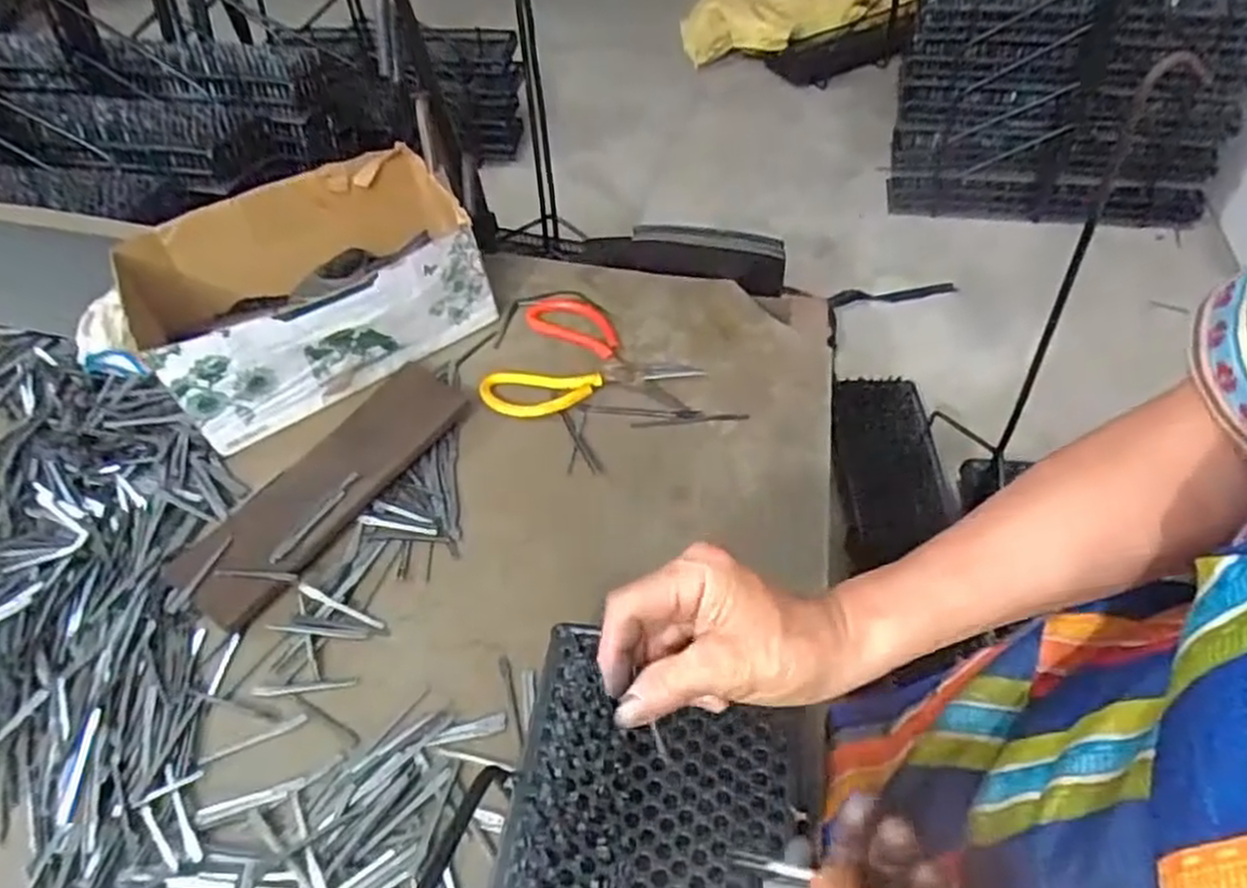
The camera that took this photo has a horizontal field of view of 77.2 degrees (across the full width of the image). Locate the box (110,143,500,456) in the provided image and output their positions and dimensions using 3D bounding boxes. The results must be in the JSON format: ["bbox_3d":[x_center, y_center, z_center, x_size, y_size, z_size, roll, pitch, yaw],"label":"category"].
[{"bbox_3d":[-0.285,-0.146,0.733,0.300,0.119,0.203,-28,51,-18],"label":"box"}]

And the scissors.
[{"bbox_3d":[-0.022,-0.082,0.722,0.185,0.008,0.158,6,48,11],"label":"scissors"}]

